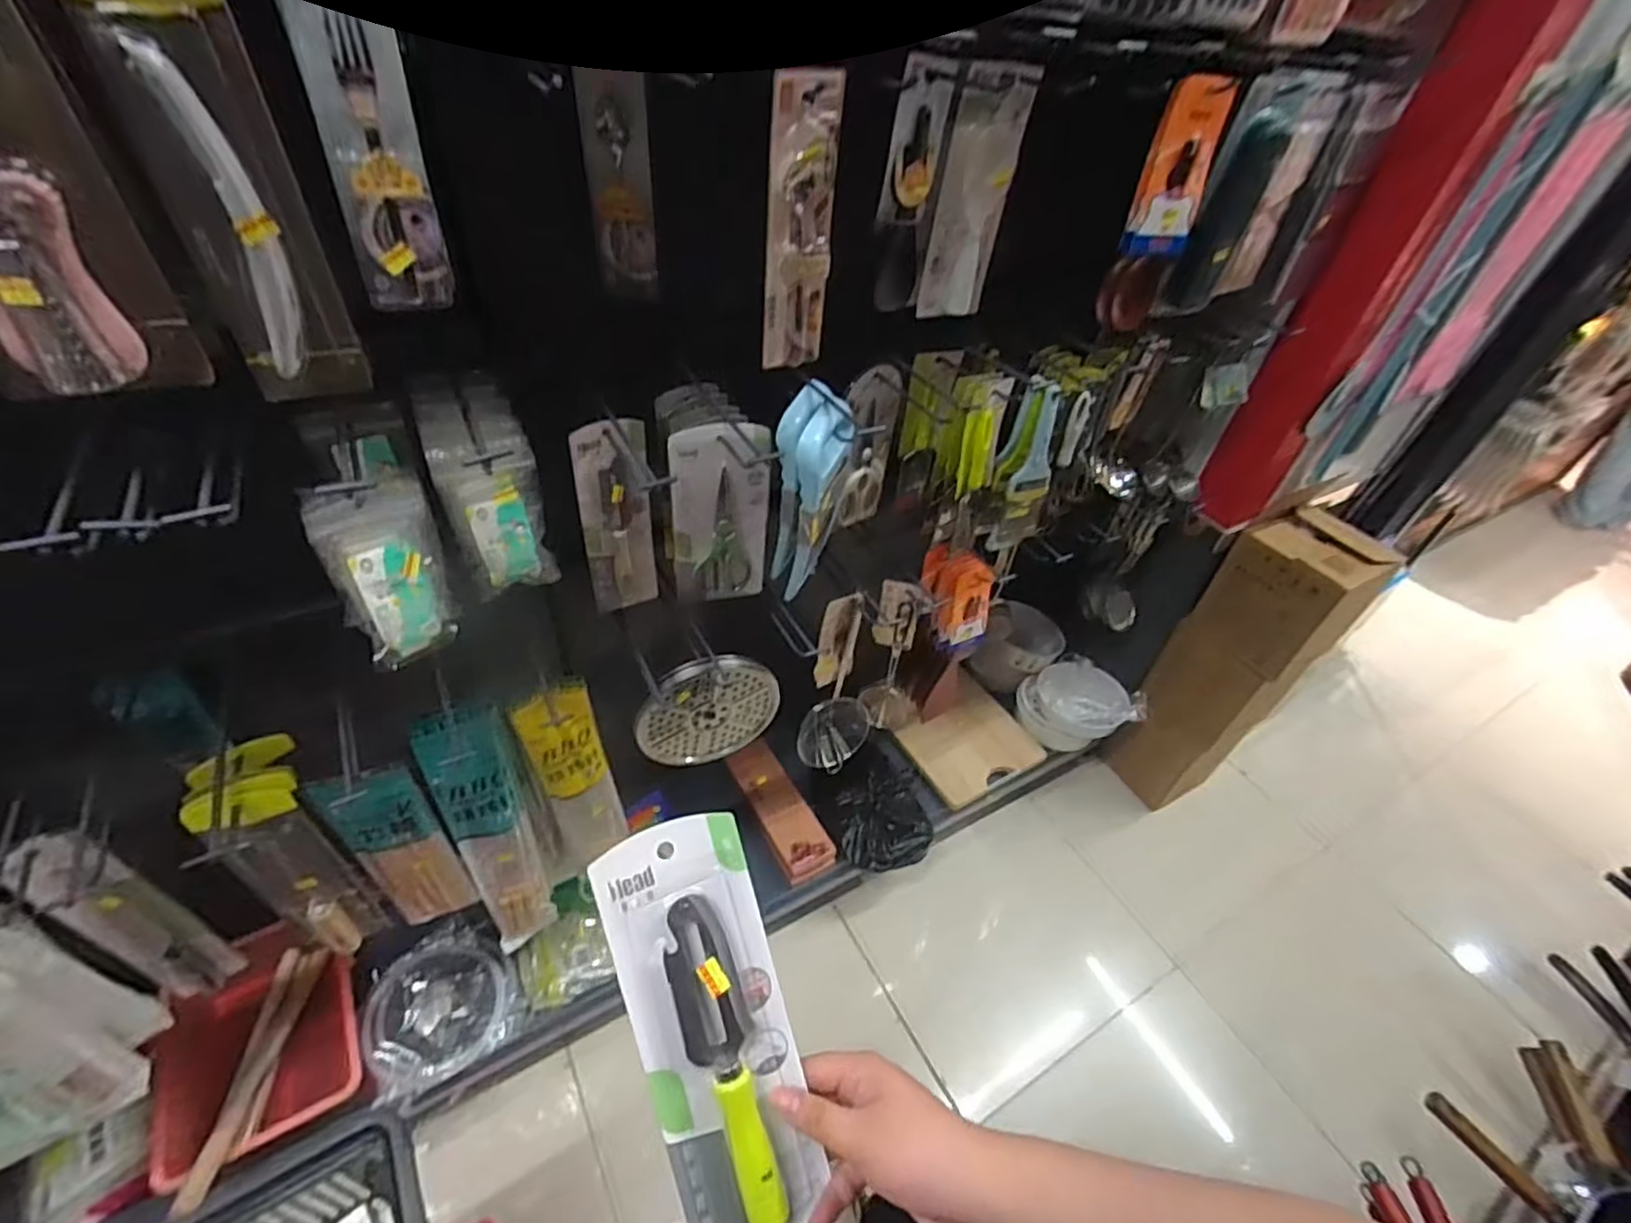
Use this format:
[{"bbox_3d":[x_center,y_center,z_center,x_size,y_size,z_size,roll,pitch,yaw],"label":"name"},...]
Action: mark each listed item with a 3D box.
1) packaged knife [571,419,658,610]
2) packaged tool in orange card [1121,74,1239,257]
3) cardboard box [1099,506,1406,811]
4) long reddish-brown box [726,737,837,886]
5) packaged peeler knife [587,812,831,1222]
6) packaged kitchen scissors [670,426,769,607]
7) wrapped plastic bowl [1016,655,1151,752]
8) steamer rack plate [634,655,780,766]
[{"bbox_3d":[-0.245,-0.111,0.856,0.085,0.264,0.026,-13,48,-20],"label":"packaged knife"},{"bbox_3d":[0.416,-0.500,0.780,0.077,0.169,0.019,4,39,-1],"label":"packaged tool in orange card"},{"bbox_3d":[0.908,0.131,1.511,0.219,0.700,0.234,-28,55,-31],"label":"cardboard box"},{"bbox_3d":[-0.078,0.414,1.468,0.109,0.032,0.319,-19,50,-25],"label":"long reddish-brown box"},{"bbox_3d":[-0.060,0.254,0.411,0.090,0.023,0.253,-14,88,-21],"label":"packaged peeler knife"},{"bbox_3d":[-0.118,-0.113,0.869,0.120,0.268,0.025,-7,46,-15],"label":"packaged kitchen scissors"},{"bbox_3d":[0.628,0.233,1.650,0.258,0.156,0.163,30,49,21],"label":"wrapped plastic bowl"},{"bbox_3d":[-0.154,0.150,1.005,0.206,0.197,0.018,-3,37,-31],"label":"steamer rack plate"}]

